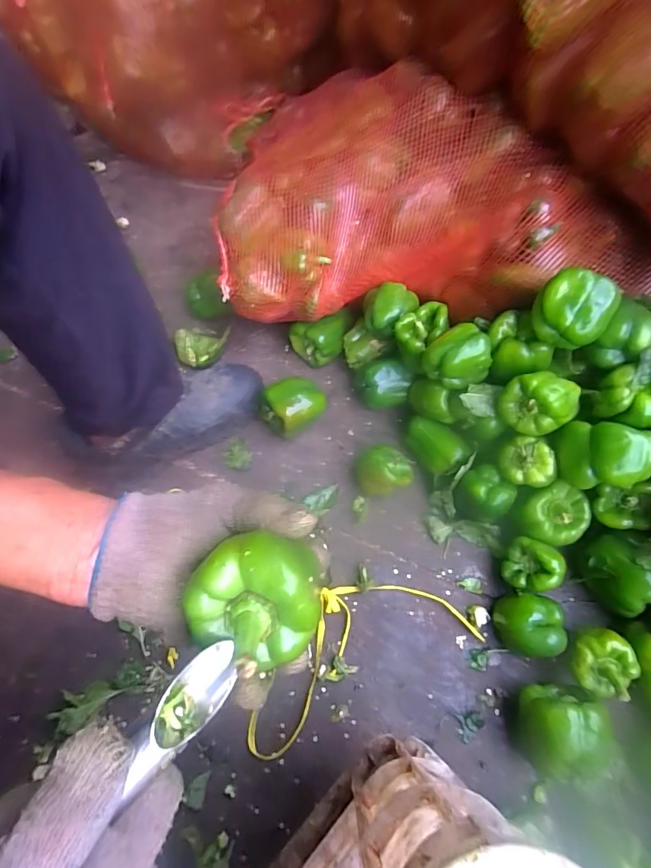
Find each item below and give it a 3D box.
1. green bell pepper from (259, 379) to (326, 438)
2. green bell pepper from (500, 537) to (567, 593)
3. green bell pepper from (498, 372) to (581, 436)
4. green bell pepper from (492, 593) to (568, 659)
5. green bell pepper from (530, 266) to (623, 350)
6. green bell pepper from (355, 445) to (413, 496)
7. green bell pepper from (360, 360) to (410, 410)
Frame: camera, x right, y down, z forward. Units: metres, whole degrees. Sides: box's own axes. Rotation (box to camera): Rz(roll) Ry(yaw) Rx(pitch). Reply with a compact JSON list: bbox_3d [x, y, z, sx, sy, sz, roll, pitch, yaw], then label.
[{"bbox_3d":[-0.045,-0.034,0.631,0.089,0.070,0.064,-20,65,-8],"label":"green bell pepper"},{"bbox_3d":[0.249,0.164,0.536,0.057,0.067,0.054,-1,64,2],"label":"green bell pepper"},{"bbox_3d":[0.245,-0.034,0.499,0.075,0.057,0.058,-9,64,-2],"label":"green bell pepper"},{"bbox_3d":[0.237,0.222,0.509,0.067,0.064,0.063,1,64,3],"label":"green bell pepper"},{"bbox_3d":[0.259,-0.131,0.461,0.072,0.063,0.062,36,70,18],"label":"green bell pepper"},{"bbox_3d":[0.079,0.049,0.591,0.073,0.058,0.058,-5,64,0],"label":"green bell pepper"},{"bbox_3d":[0.087,-0.068,0.648,0.070,0.068,0.059,3,64,4],"label":"green bell pepper"}]

